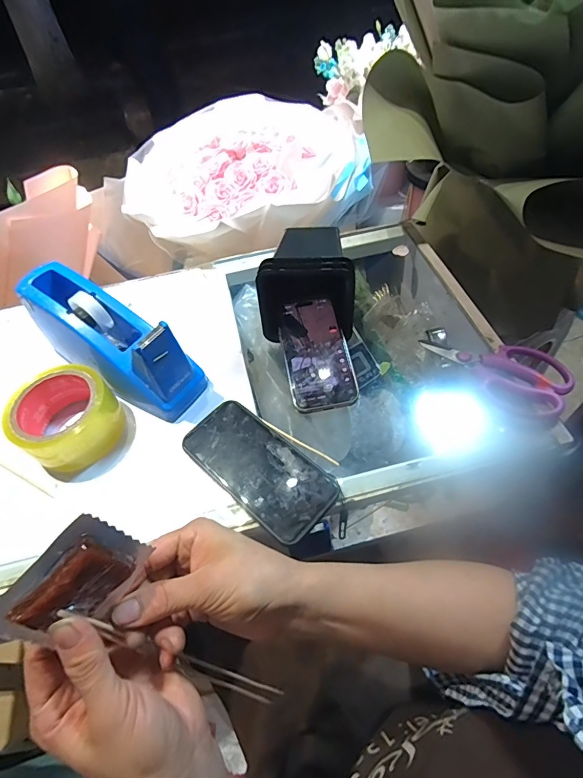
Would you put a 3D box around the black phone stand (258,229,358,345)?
[{"bbox_3d":[0.021,-0.138,0.491,0.102,0.105,0.138,0,55,5],"label":"black phone stand"}]

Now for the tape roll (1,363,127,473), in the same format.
[{"bbox_3d":[-0.236,0.031,0.430,0.093,0.063,0.097,-2,55,3],"label":"tape roll"}]

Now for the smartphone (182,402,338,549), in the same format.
[{"bbox_3d":[-0.034,0.075,0.399,0.158,0.007,0.074,36,65,26],"label":"smartphone"}]

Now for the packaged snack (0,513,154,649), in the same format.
[{"bbox_3d":[-0.114,0.106,0.217,0.010,0.059,0.065,21,64,48],"label":"packaged snack"}]

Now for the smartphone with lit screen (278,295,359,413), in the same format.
[{"bbox_3d":[0.029,-0.043,0.463,0.072,0.005,0.143,-11,63,-1],"label":"smartphone with lit screen"}]

